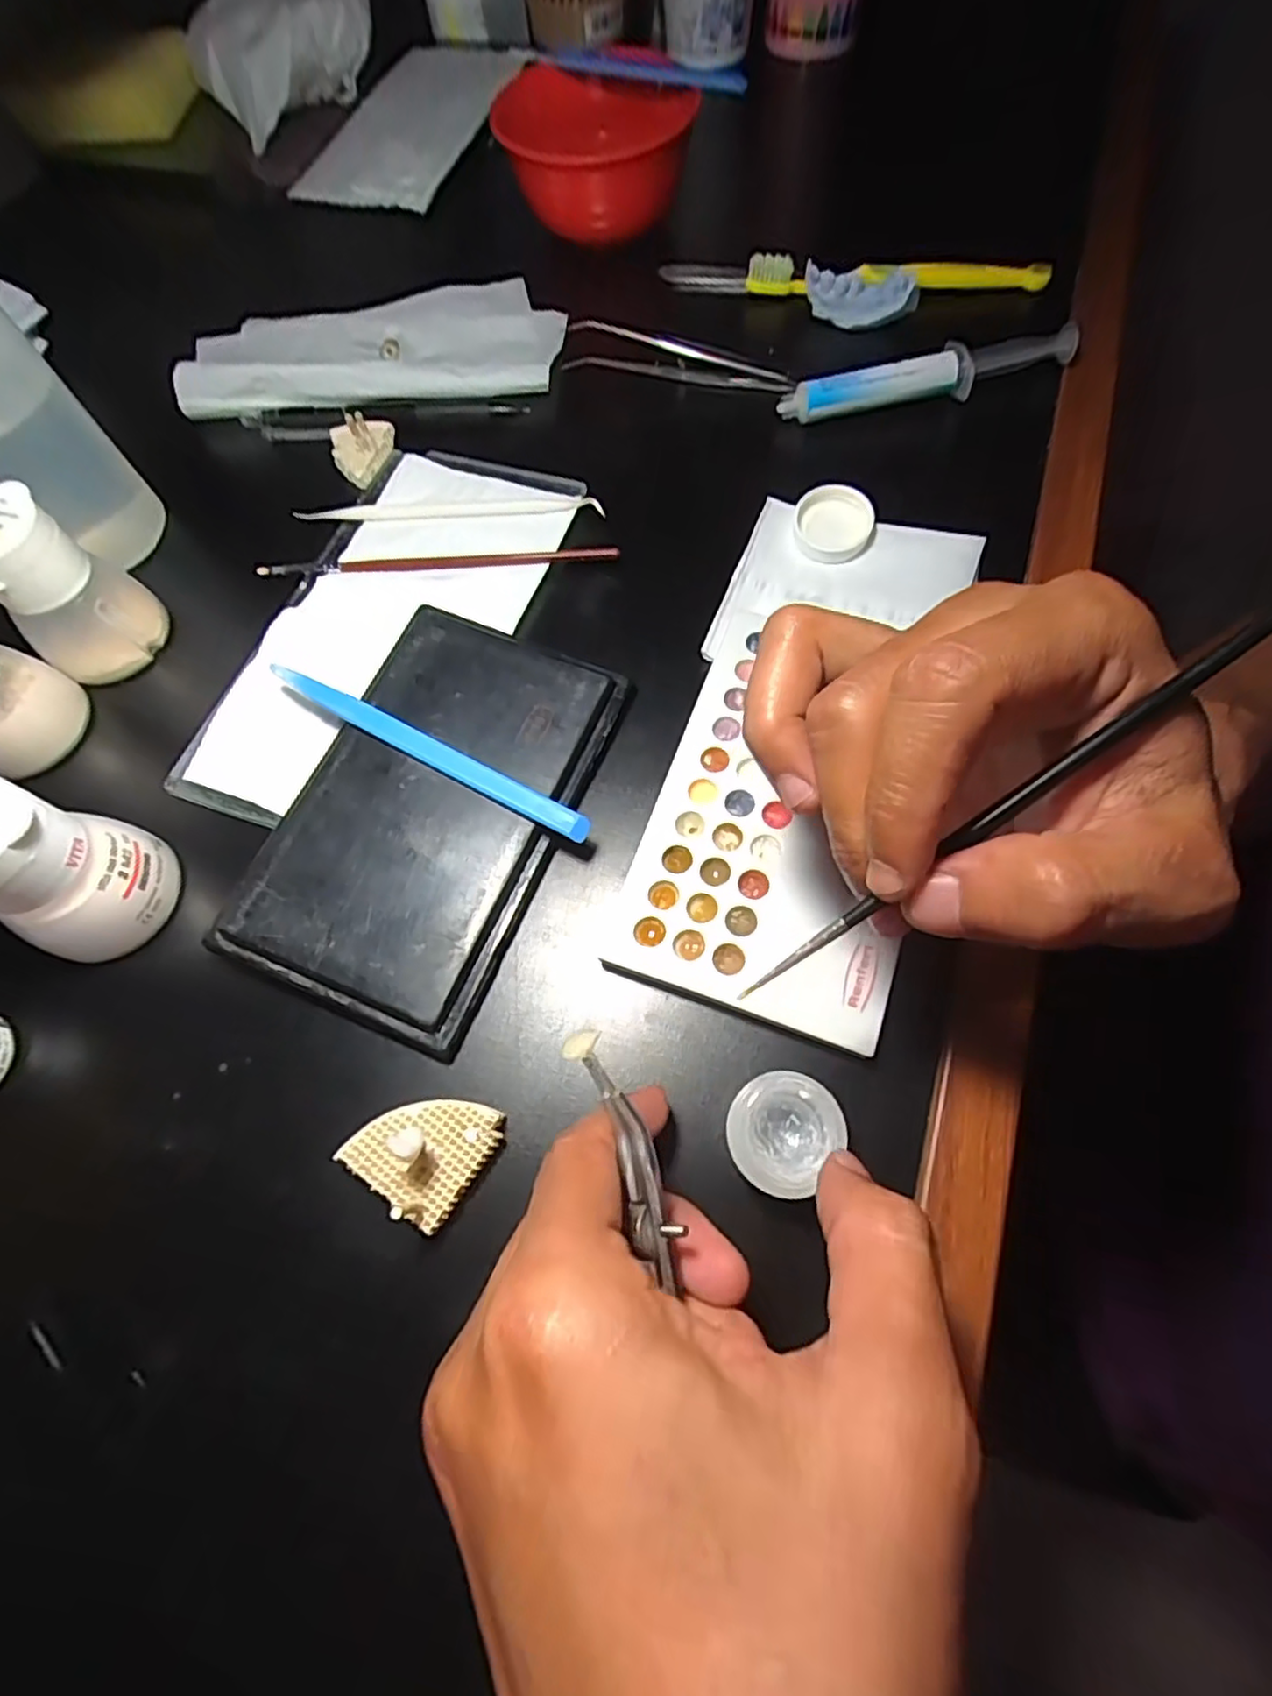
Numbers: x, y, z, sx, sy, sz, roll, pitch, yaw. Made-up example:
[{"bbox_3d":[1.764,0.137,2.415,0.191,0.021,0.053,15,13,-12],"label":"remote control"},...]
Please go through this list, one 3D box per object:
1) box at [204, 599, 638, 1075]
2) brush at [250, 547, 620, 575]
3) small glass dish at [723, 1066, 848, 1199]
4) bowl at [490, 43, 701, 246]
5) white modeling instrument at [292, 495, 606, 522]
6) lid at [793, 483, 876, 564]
[{"bbox_3d":[-0.073,-0.017,0.246,0.090,0.011,0.151,21,68,11],"label":"box"},{"bbox_3d":[-0.089,-0.128,0.300,0.160,0.007,0.007,-1,65,2],"label":"brush"},{"bbox_3d":[0.042,0.081,0.198,0.030,0.014,0.032,-1,65,2],"label":"small glass dish"},{"bbox_3d":[-0.022,-0.385,0.381,0.103,0.061,0.109,-1,65,2],"label":"bowl"},{"bbox_3d":[-0.086,-0.155,0.312,0.141,0.006,0.009,0,68,2],"label":"white modeling instrument"},{"bbox_3d":[0.084,-0.139,0.292,0.032,0.012,0.032,-1,68,2],"label":"lid"}]

